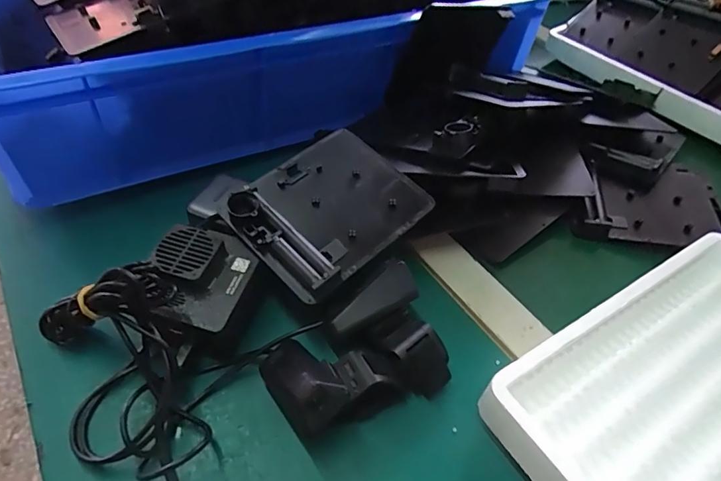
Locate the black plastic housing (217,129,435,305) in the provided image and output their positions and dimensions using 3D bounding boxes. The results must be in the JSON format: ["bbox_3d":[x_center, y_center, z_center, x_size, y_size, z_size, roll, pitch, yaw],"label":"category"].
[{"bbox_3d":[-0.025,-0.031,0.362,0.134,0.021,0.115,-31,56,-30],"label":"black plastic housing"}]

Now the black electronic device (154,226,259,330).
[{"bbox_3d":[-0.111,0.025,0.326,0.064,0.025,0.068,25,60,-8],"label":"black electronic device"}]

